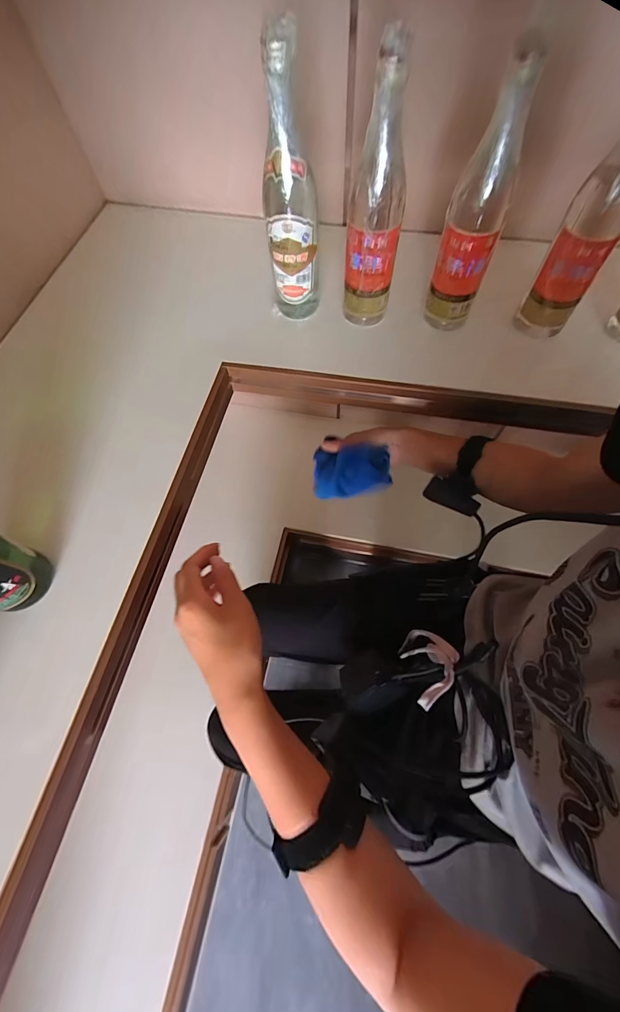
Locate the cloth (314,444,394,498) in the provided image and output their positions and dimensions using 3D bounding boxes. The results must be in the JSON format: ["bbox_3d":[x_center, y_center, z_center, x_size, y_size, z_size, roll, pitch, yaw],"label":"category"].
[{"bbox_3d":[0.065,-0.053,0.566,0.115,0.023,0.075,-2,104,6],"label":"cloth"}]

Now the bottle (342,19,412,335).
[{"bbox_3d":[0.078,-0.355,0.438,0.065,0.264,0.069,4,66,4],"label":"bottle"}]

